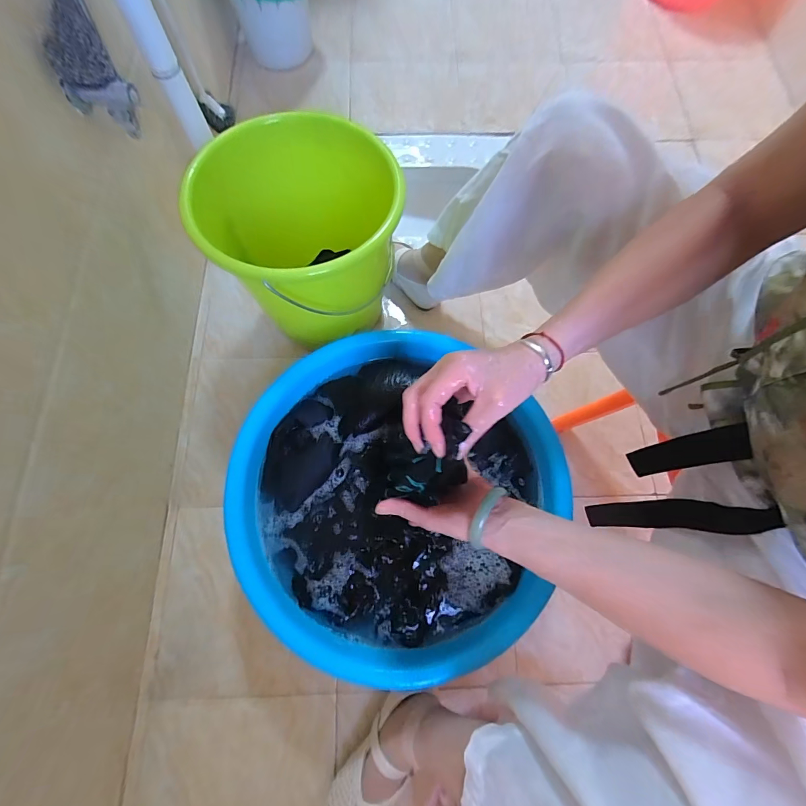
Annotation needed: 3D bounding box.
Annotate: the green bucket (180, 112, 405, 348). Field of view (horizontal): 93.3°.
[{"bbox_3d":[-0.163,-0.253,0.648,0.320,0.256,0.267,-8,72,-3],"label":"green bucket"}]

